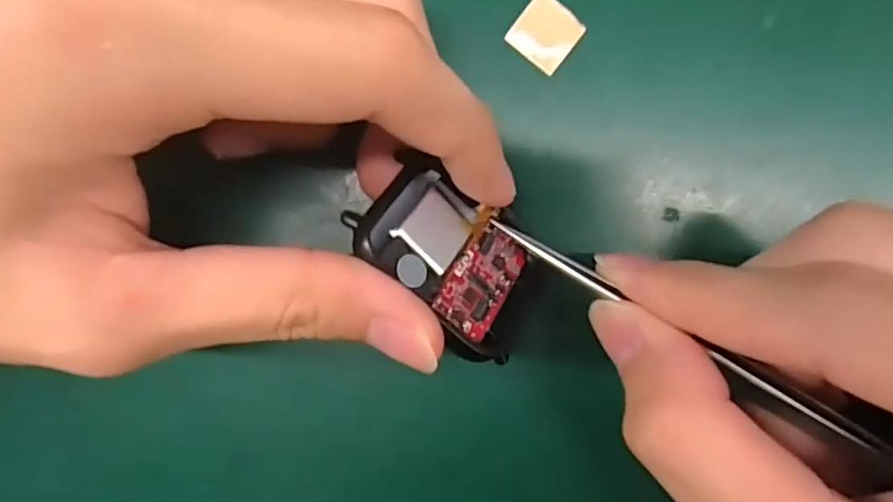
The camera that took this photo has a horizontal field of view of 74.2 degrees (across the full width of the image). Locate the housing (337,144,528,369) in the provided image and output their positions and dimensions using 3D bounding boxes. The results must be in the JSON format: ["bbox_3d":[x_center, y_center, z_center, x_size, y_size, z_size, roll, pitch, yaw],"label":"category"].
[{"bbox_3d":[0.003,0.000,0.137,0.044,0.004,0.035,46,56,-11],"label":"housing"}]

